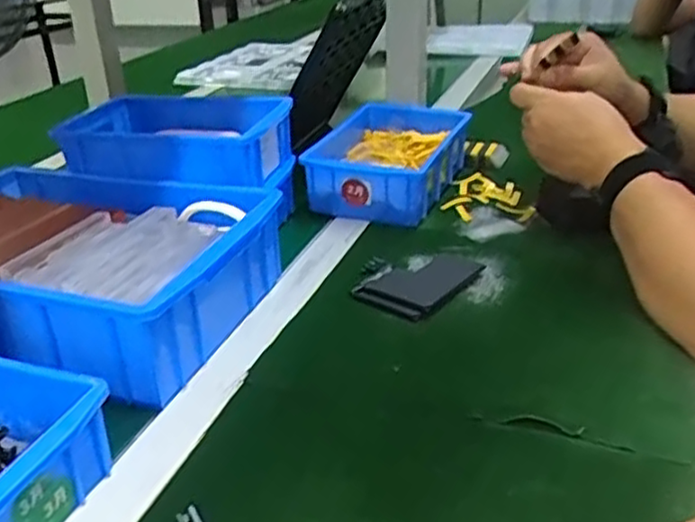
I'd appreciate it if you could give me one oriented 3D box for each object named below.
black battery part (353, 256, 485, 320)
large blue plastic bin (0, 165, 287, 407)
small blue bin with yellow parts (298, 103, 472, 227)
[{"bbox_3d":[0.064,0.018,0.628,0.071,0.009,0.114,20,34,37],"label":"black battery part"},{"bbox_3d":[-0.225,0.004,0.586,0.304,0.090,0.205,8,28,19],"label":"large blue plastic bin"},{"bbox_3d":[0.047,-0.105,0.798,0.137,0.084,0.186,9,28,21],"label":"small blue bin with yellow parts"}]

